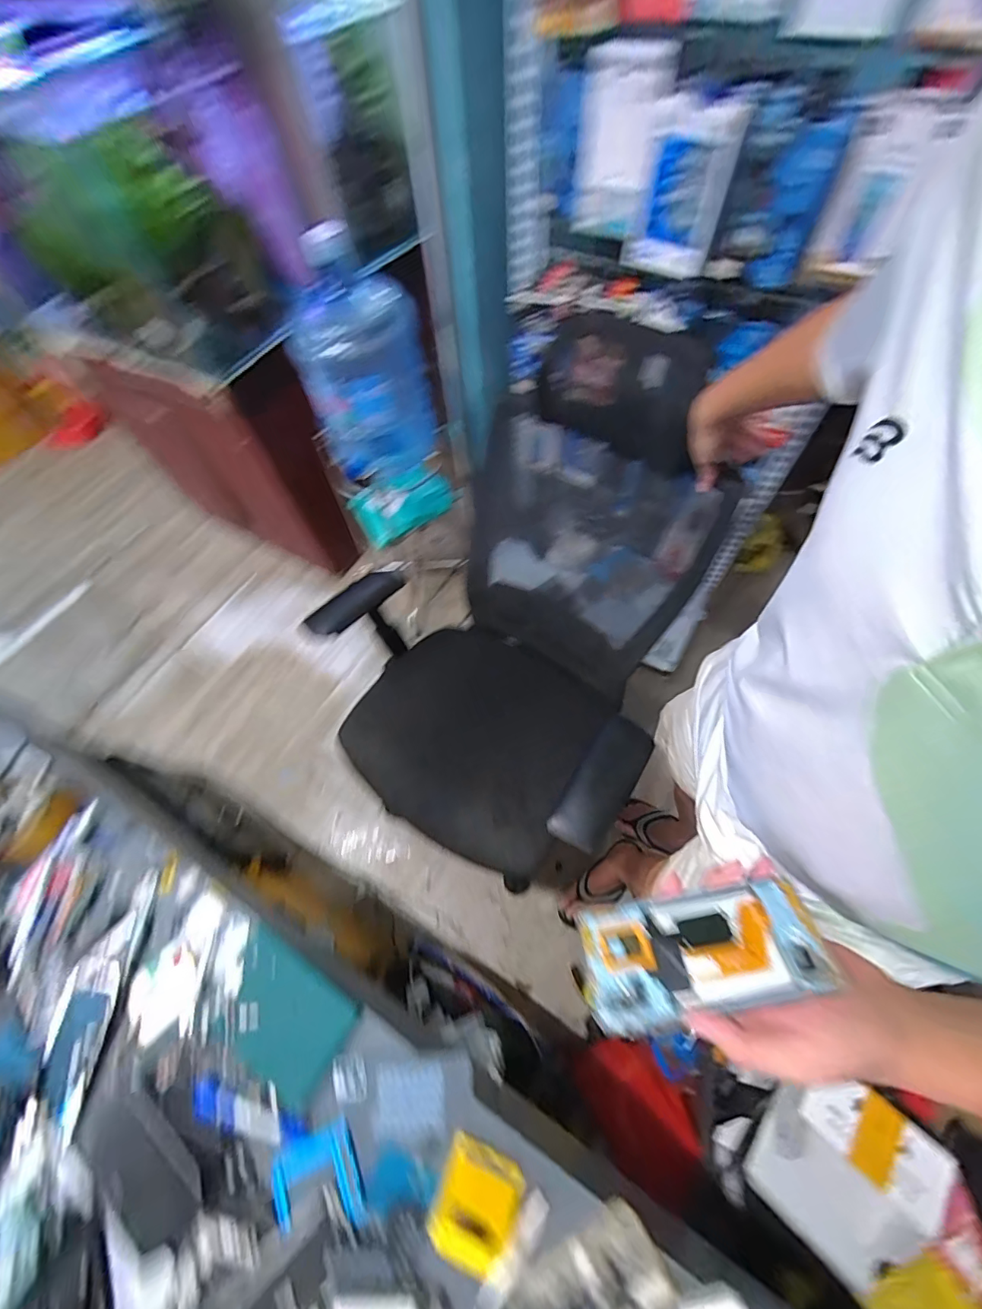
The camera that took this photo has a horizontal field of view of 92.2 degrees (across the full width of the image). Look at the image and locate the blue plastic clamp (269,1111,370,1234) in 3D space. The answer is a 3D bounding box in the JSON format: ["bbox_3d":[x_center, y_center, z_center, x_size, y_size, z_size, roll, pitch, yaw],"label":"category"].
[{"bbox_3d":[-0.177,0.541,0.480,0.080,0.017,0.084,-23,64,-10],"label":"blue plastic clamp"}]

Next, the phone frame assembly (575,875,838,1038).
[{"bbox_3d":[0.144,0.209,0.335,0.156,0.008,0.076,-16,39,9],"label":"phone frame assembly"}]

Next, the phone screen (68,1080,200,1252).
[{"bbox_3d":[-0.371,0.531,0.495,0.163,0.008,0.069,32,68,18],"label":"phone screen"}]

